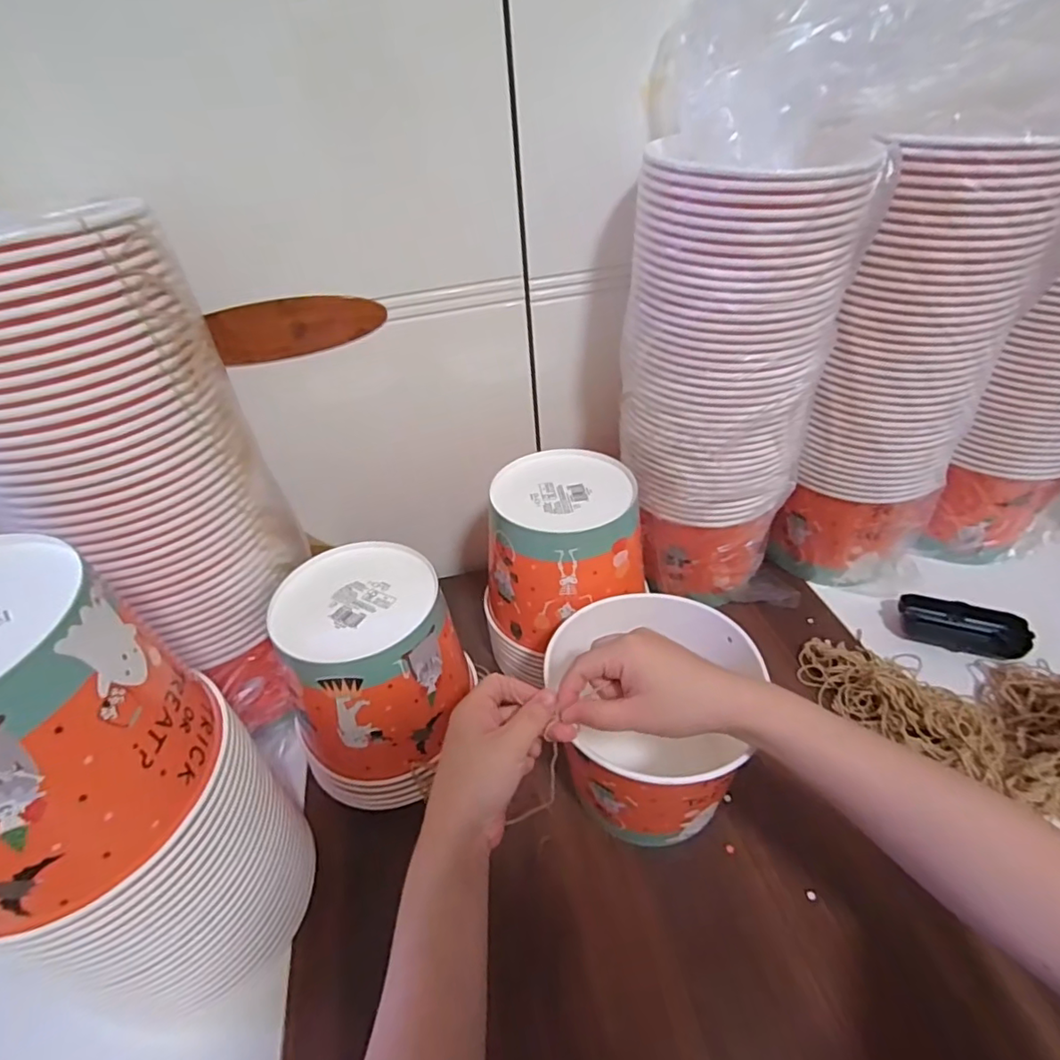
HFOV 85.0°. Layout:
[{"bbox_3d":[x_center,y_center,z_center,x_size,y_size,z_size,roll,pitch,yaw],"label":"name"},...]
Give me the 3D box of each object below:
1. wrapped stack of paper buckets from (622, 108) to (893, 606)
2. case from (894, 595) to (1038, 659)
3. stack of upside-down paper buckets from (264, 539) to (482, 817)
[{"bbox_3d":[0.181,-0.121,0.535,0.160,0.408,0.133,14,44,22],"label":"wrapped stack of paper buckets"},{"bbox_3d":[0.434,0.097,0.583,0.110,0.033,0.041,16,45,23],"label":"case"},{"bbox_3d":[-0.129,0.122,0.491,0.147,0.163,0.144,-27,45,-23],"label":"stack of upside-down paper buckets"}]

